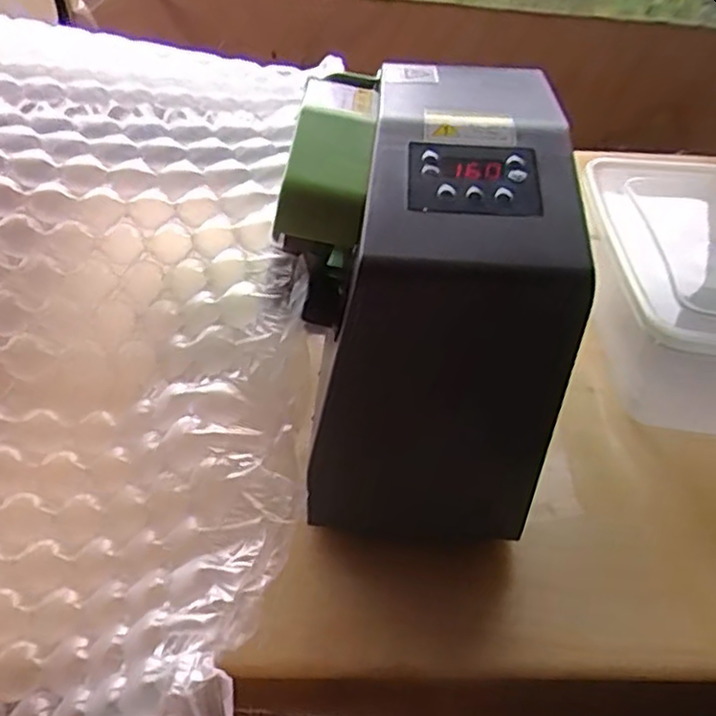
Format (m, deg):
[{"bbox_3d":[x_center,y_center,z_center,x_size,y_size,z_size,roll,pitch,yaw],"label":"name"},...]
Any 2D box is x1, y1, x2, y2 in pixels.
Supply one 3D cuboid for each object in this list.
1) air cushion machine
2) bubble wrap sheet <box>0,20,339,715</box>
[{"bbox_3d":[0.054,-0.059,0.528,0.176,0.225,0.277,1,47,7],"label":"air cushion machine"},{"bbox_3d":[-0.182,-0.031,0.482,0.287,0.143,0.588,-4,47,2],"label":"bubble wrap sheet"}]

